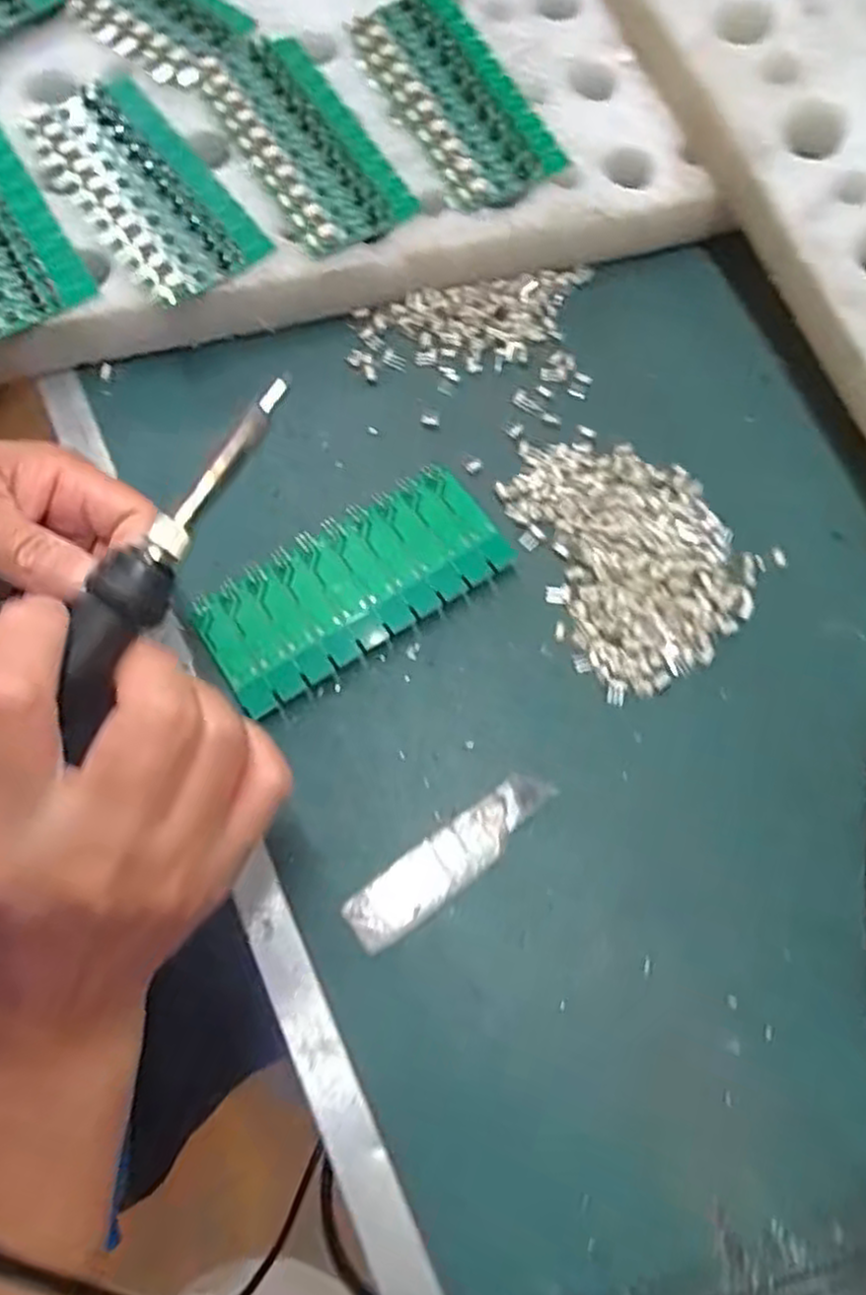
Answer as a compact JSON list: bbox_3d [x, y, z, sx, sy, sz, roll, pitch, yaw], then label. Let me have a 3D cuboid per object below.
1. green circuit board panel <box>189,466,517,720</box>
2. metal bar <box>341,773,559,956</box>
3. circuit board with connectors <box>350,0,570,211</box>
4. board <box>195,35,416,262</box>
[{"bbox_3d":[-0.038,-0.030,0.348,0.138,0.013,0.065,-32,76,-10],"label":"green circuit board panel"},{"bbox_3d":[0.008,0.087,0.315,0.097,0.005,0.024,-34,80,-16],"label":"metal bar"},{"bbox_3d":[0.010,-0.290,0.395,0.064,0.008,0.140,-29,76,-9],"label":"circuit board with connectors"},{"bbox_3d":[-0.066,-0.259,0.386,0.060,0.009,0.139,-30,76,-10],"label":"board"}]

